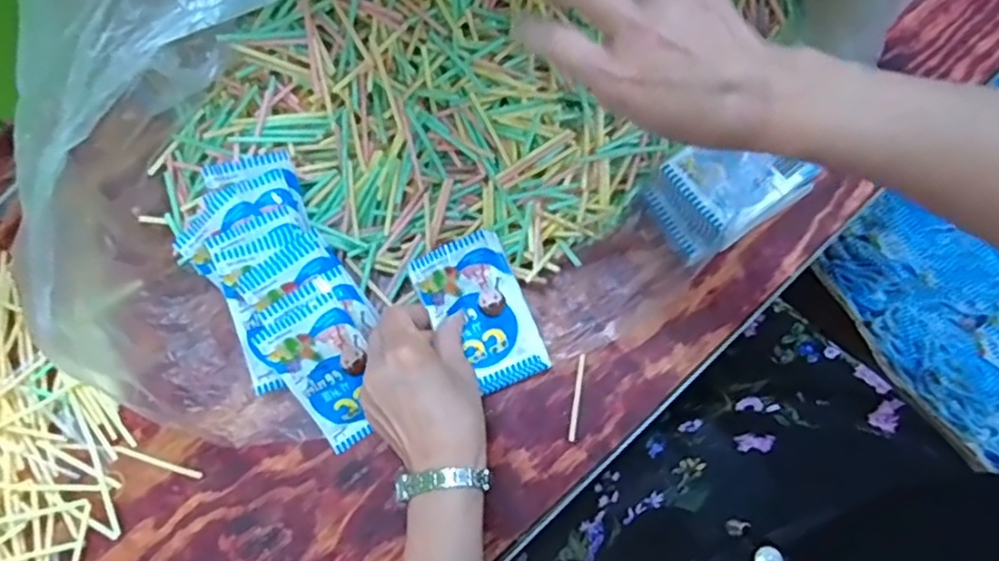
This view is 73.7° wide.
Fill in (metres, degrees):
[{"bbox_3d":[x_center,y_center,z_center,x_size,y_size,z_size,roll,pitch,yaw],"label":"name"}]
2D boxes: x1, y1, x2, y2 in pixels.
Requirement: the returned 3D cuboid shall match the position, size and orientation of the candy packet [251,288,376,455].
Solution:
[{"bbox_3d":[-0.118,0.065,0.471,0.065,0.010,0.103,-33,105,6],"label":"candy packet"}]

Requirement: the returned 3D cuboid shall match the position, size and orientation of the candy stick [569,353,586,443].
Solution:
[{"bbox_3d":[0.057,0.085,0.483,0.006,0.004,0.063,8,79,2],"label":"candy stick"}]

